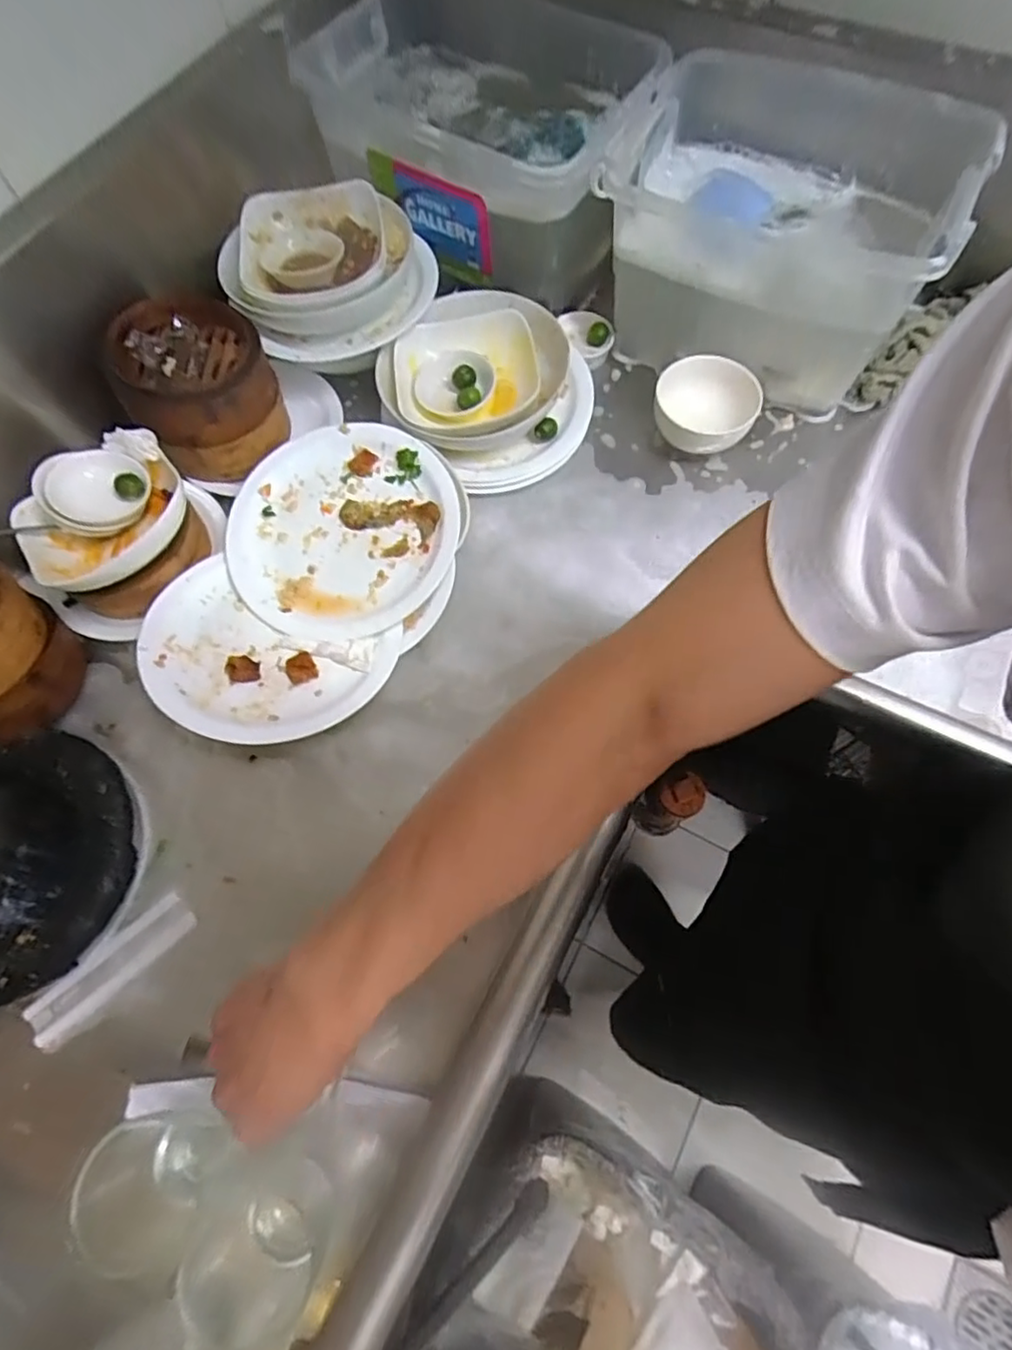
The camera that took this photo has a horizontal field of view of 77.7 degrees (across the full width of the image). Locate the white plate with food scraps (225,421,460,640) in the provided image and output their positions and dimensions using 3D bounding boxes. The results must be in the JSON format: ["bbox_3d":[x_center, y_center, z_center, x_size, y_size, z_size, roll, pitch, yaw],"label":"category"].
[{"bbox_3d":[-0.165,-0.146,0.625,0.225,0.033,0.216,-10,68,-2],"label":"white plate with food scraps"}]

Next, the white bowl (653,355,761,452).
[{"bbox_3d":[0.218,-0.290,0.689,0.109,0.053,0.103,-1,68,2],"label":"white bowl"}]

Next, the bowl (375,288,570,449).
[{"bbox_3d":[-0.036,-0.327,0.689,0.181,0.053,0.200,16,69,9],"label":"bowl"}]

